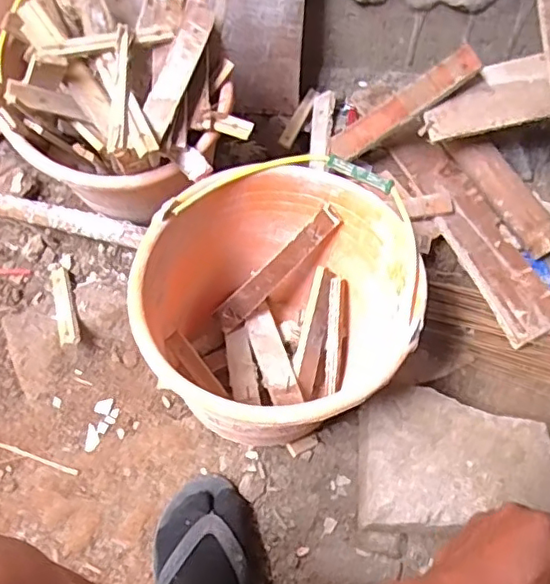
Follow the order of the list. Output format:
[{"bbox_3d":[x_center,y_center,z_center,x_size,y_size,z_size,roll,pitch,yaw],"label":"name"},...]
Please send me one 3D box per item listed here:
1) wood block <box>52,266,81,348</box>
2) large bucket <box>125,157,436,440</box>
[{"bbox_3d":[-0.284,0.015,0.795,0.027,0.014,0.153,-19,46,-11],"label":"wood block"},{"bbox_3d":[0.013,0.032,0.697,0.322,0.266,0.283,-35,69,-18],"label":"large bucket"}]

